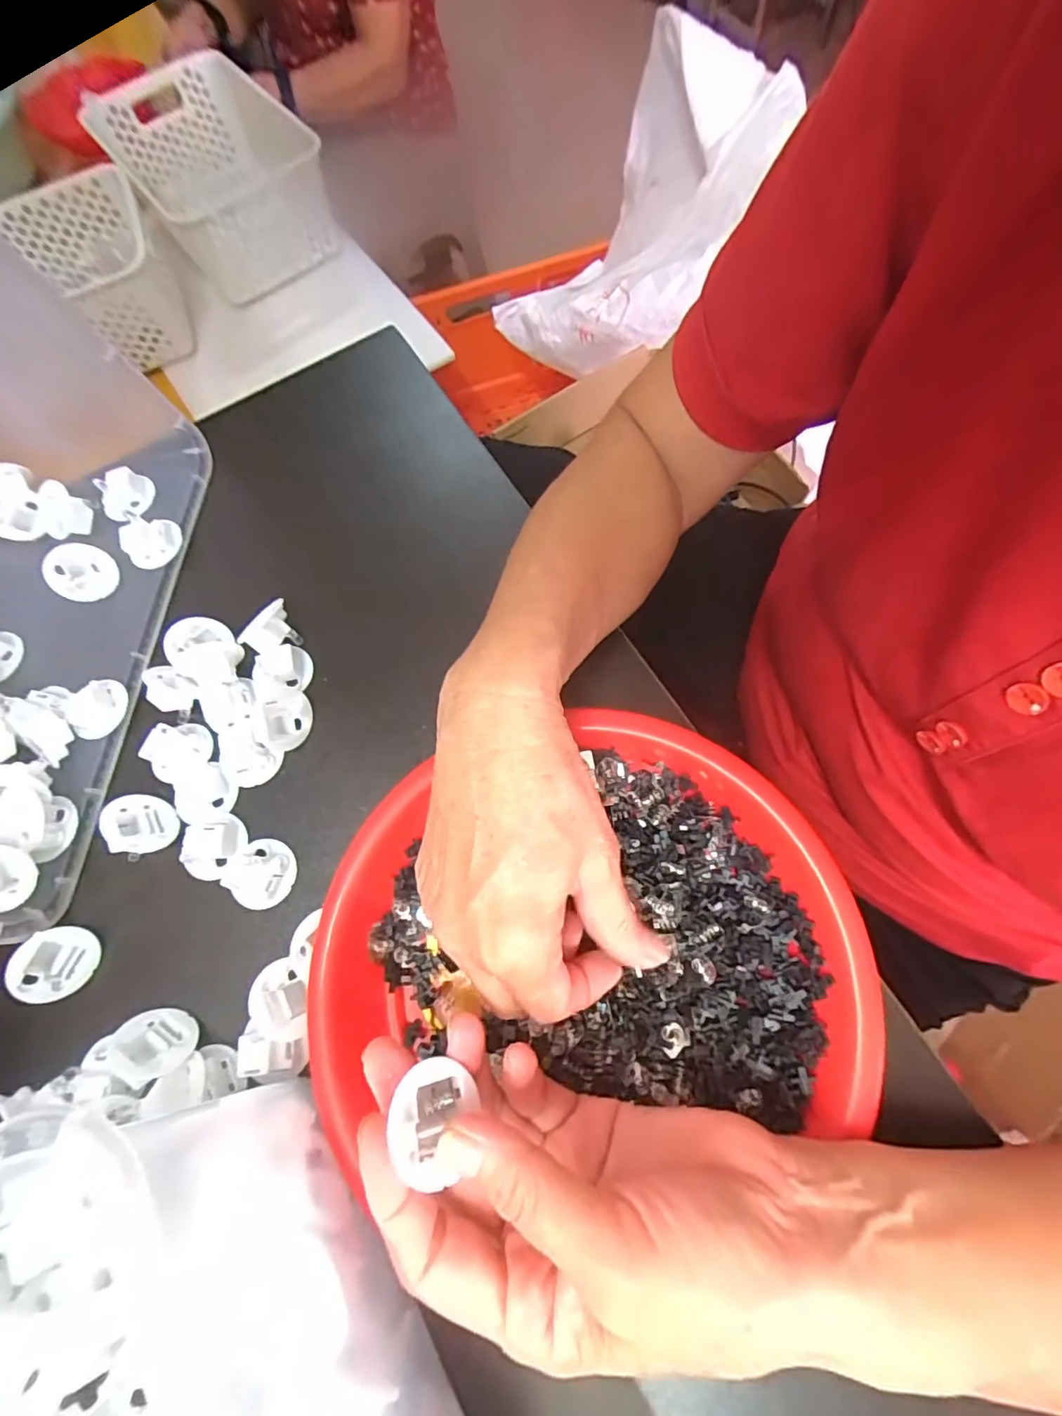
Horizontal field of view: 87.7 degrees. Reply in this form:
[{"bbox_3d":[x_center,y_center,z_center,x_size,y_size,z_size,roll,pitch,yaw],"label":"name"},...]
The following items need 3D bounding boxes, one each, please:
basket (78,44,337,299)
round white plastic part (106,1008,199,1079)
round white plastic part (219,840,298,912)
[{"bbox_3d":[-0.440,-0.740,0.768,0.207,0.138,0.315,-36,74,-10],"label":"basket"},{"bbox_3d":[-0.169,0.153,0.248,0.031,0.031,0.013,38,117,45],"label":"round white plastic part"},{"bbox_3d":[-0.132,0.081,0.270,0.028,0.014,0.032,6,72,5],"label":"round white plastic part"}]

